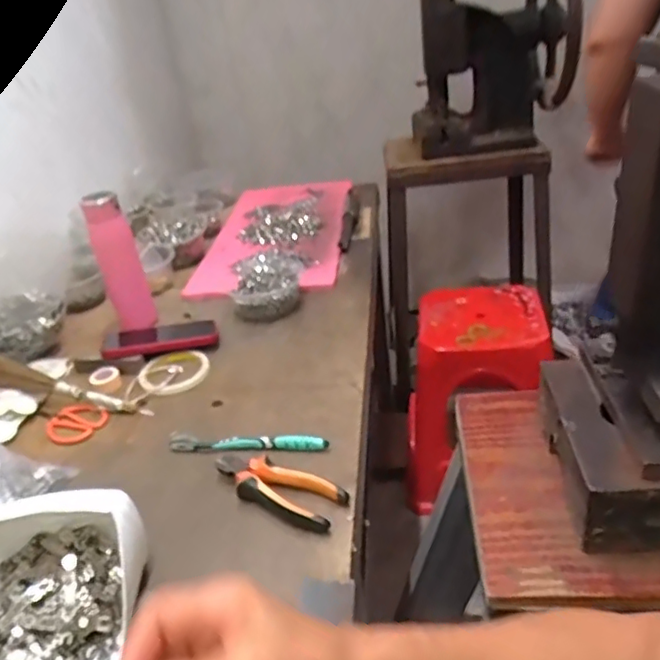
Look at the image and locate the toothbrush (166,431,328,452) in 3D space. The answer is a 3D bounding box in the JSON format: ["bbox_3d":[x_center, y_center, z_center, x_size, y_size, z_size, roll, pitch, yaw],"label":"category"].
[{"bbox_3d":[-0.097,0.129,0.696,0.192,0.019,0.022,2,32,12],"label":"toothbrush"}]

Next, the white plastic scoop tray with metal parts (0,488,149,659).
[{"bbox_3d":[-0.239,0.216,0.495,0.159,0.078,0.171,-6,31,-1],"label":"white plastic scoop tray with metal parts"}]

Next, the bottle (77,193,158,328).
[{"bbox_3d":[-0.332,-0.114,0.951,0.066,0.193,0.051,-29,38,-33],"label":"bottle"}]

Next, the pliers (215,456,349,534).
[{"bbox_3d":[-0.056,0.159,0.624,0.148,0.018,0.056,16,37,32],"label":"pliers"}]

